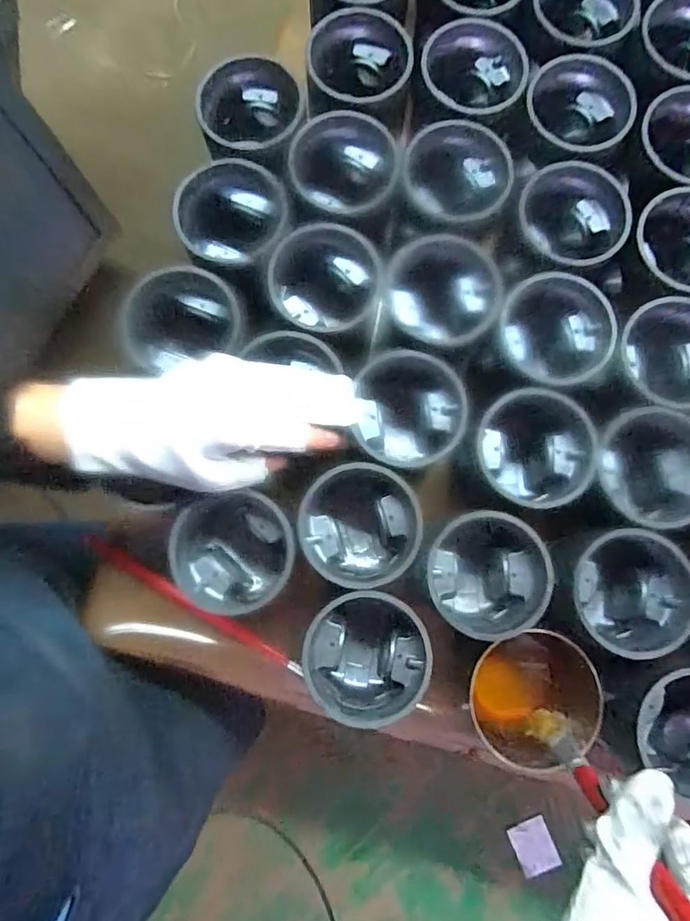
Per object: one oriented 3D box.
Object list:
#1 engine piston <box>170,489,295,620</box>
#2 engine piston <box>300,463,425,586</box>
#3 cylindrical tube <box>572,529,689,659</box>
[{"bbox_3d":[-0.082,0.072,0.411,0.091,0.072,0.090,-37,82,-6],"label":"engine piston"},{"bbox_3d":[0.012,0.052,0.416,0.086,0.077,0.087,2,80,0],"label":"engine piston"},{"bbox_3d":[0.211,0.102,0.408,0.081,0.070,0.090,6,80,1],"label":"cylindrical tube"}]

